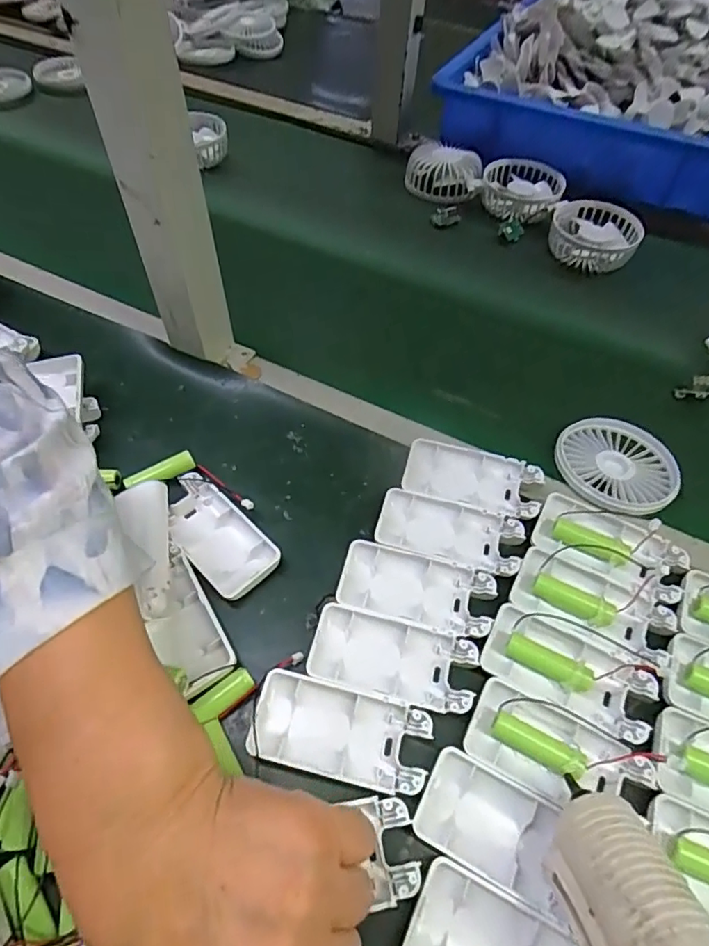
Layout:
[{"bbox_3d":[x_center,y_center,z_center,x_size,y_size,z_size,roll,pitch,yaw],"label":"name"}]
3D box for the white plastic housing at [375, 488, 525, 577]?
[{"bbox_3d":[0.064,0.042,0.377,0.094,0.017,0.045,14,57,10],"label":"white plastic housing"}]

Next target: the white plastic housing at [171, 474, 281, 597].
[{"bbox_3d":[-0.093,0.042,0.372,0.046,0.017,0.090,-38,63,-23],"label":"white plastic housing"}]

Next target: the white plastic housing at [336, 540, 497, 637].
[{"bbox_3d":[0.039,0.073,0.351,0.094,0.010,0.042,12,56,8],"label":"white plastic housing"}]

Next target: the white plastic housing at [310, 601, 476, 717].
[{"bbox_3d":[0.022,0.109,0.326,0.094,0.011,0.045,11,56,8],"label":"white plastic housing"}]

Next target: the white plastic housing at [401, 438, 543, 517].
[{"bbox_3d":[0.084,0.005,0.399,0.095,0.011,0.048,12,56,9],"label":"white plastic housing"}]

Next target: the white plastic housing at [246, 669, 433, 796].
[{"bbox_3d":[-0.008,0.142,0.304,0.094,0.012,0.045,11,56,8],"label":"white plastic housing"}]

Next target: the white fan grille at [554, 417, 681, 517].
[{"bbox_3d":[0.199,-0.005,0.427,0.086,0.023,0.085,0,55,0],"label":"white fan grille"}]

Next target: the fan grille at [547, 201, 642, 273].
[{"bbox_3d":[0.256,-0.256,0.599,0.080,0.038,0.096,-2,55,-1],"label":"fan grille"}]

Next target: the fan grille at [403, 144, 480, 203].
[{"bbox_3d":[0.109,-0.372,0.685,0.089,0.037,0.089,7,56,5],"label":"fan grille"}]

